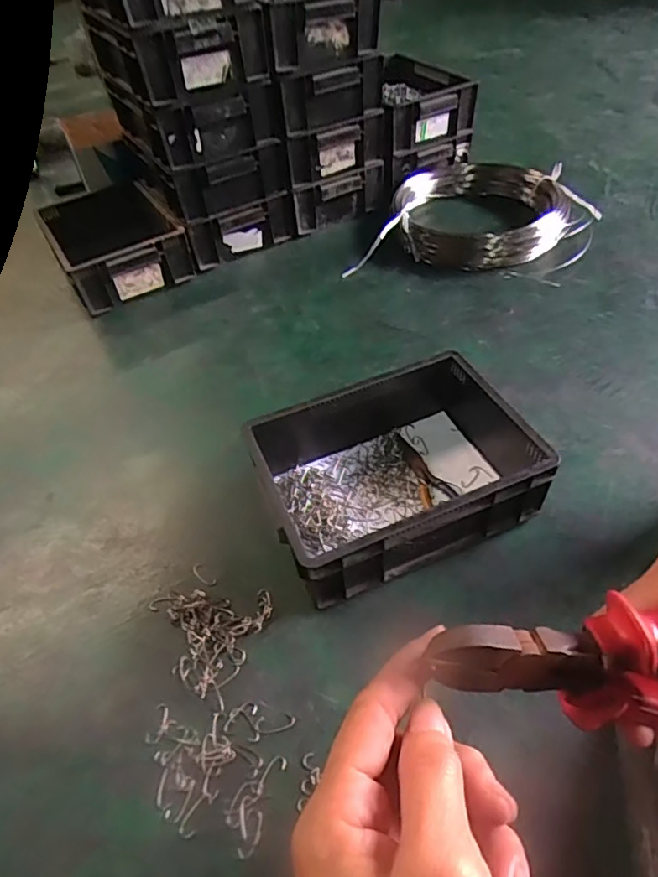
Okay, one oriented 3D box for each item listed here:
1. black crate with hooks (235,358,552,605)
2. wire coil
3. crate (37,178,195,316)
[{"bbox_3d":[0.091,0.032,0.754,0.363,0.121,0.282,-17,48,-10],"label":"black crate with hooks"},{"bbox_3d":[0.312,-0.509,1.245,0.530,0.073,0.399,-2,47,4],"label":"wire coil"},{"bbox_3d":[-0.472,-0.437,1.238,0.249,0.141,0.314,-25,49,-17],"label":"crate"}]

